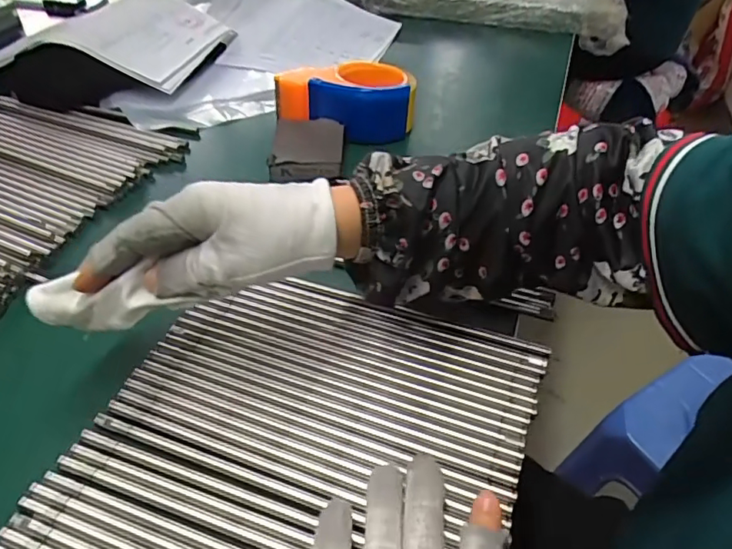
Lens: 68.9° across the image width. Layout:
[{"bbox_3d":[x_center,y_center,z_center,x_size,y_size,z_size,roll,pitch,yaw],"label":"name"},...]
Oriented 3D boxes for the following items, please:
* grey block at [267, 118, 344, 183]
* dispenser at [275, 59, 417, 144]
[{"bbox_3d":[-0.057,-0.125,0.531,0.067,0.024,0.084,3,45,1],"label":"grey block"},{"bbox_3d":[-0.014,-0.182,0.567,0.142,0.061,0.088,-20,49,-21],"label":"dispenser"}]

